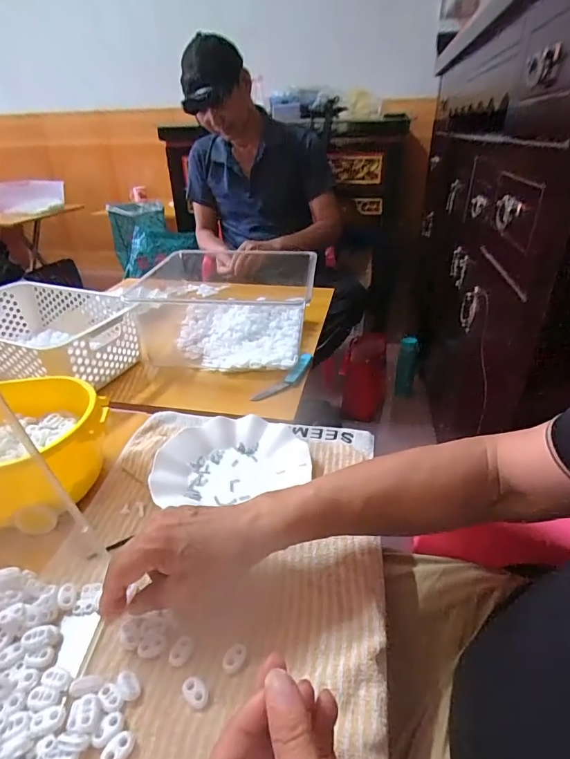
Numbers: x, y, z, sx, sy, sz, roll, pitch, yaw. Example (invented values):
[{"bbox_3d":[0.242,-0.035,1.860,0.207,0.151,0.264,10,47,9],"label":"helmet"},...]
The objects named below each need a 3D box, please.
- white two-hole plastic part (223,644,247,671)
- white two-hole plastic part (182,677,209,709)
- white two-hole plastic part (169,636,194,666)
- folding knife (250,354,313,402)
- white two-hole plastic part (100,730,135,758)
[{"bbox_3d":[-0.040,0.221,0.332,0.022,0.007,0.015,-24,38,-33],"label":"white two-hole plastic part"},{"bbox_3d":[-0.067,0.233,0.312,0.022,0.006,0.016,25,40,37],"label":"white two-hole plastic part"},{"bbox_3d":[-0.083,0.218,0.337,0.015,0.004,0.022,10,33,19],"label":"white two-hole plastic part"},{"bbox_3d":[0.004,-0.004,0.705,0.136,0.019,0.038,-40,46,-24],"label":"folding knife"},{"bbox_3d":[-0.113,0.251,0.284,0.022,0.005,0.016,-26,39,-35],"label":"white two-hole plastic part"}]

